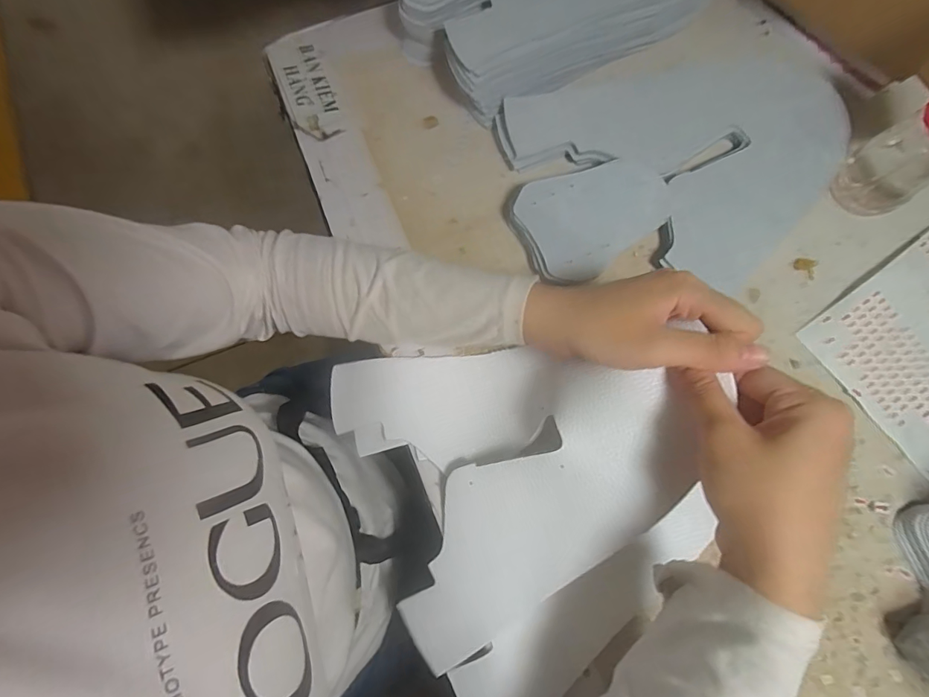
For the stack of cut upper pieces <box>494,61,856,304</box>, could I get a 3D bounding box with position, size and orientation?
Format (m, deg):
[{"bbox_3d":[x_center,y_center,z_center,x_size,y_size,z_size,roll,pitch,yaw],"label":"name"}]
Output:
[{"bbox_3d":[0.184,-0.152,0.378,0.299,0.025,0.196,-17,76,-4],"label":"stack of cut upper pieces"}]

